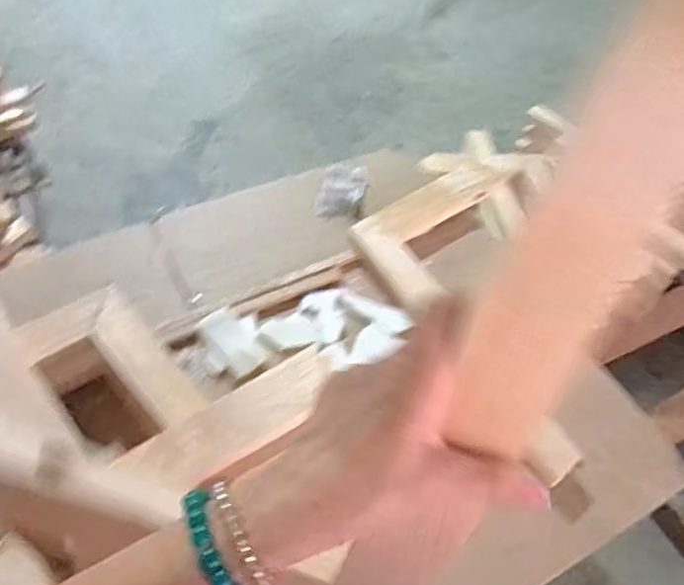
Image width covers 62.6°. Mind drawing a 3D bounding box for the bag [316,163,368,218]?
[{"bbox_3d":[0.002,-0.176,0.957,0.073,0.023,0.118,11,54,4],"label":"bag"}]

